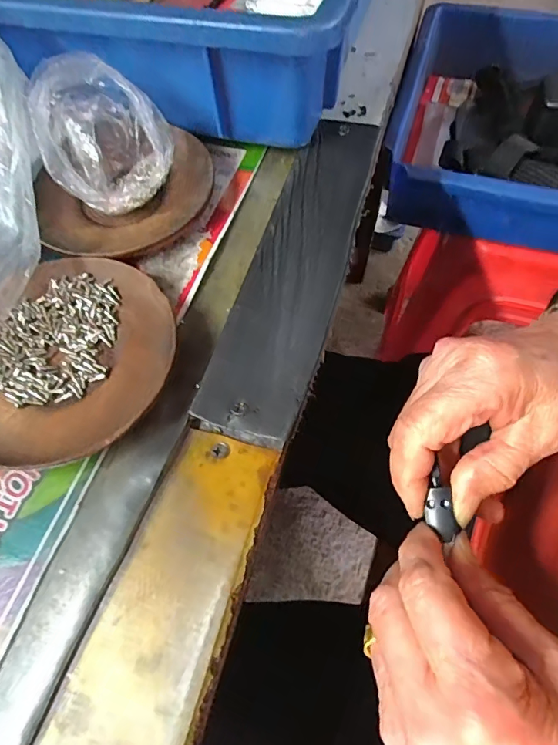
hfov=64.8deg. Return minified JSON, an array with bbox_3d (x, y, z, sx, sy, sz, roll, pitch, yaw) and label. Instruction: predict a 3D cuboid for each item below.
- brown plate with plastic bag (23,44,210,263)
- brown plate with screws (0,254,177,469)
[{"bbox_3d":[-0.093,-0.120,0.249,0.096,0.064,0.104,-1,64,2],"label":"brown plate with plastic bag"},{"bbox_3d":[-0.104,-0.006,0.219,0.104,0.017,0.112,-1,64,2],"label":"brown plate with screws"}]

